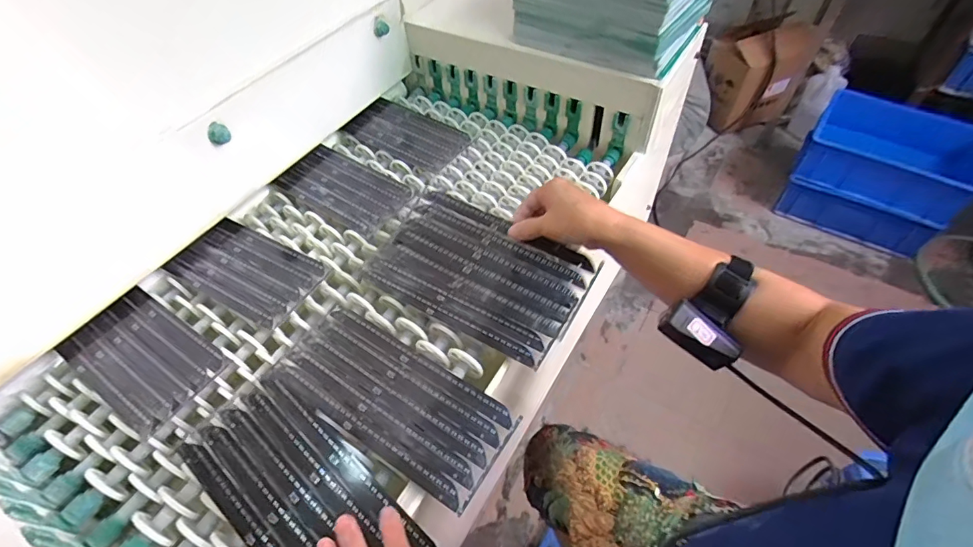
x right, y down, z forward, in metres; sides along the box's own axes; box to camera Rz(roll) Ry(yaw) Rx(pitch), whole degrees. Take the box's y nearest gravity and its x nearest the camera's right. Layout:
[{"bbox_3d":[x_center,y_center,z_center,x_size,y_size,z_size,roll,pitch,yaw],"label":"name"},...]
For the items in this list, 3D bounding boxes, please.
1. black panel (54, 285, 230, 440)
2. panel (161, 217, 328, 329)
[{"bbox_3d":[-0.360,0.084,0.484,0.173,0.007,0.096,26,57,23],"label":"black panel"},{"bbox_3d":[-0.284,-0.006,0.550,0.179,0.009,0.096,22,56,21],"label":"panel"}]

